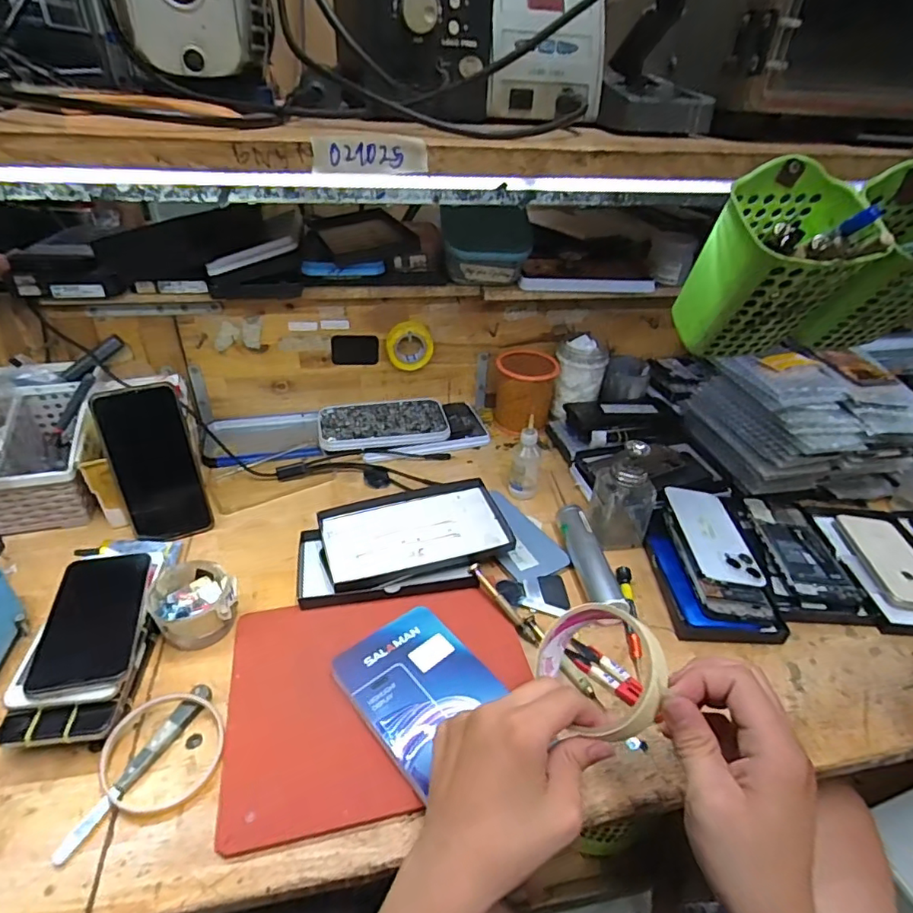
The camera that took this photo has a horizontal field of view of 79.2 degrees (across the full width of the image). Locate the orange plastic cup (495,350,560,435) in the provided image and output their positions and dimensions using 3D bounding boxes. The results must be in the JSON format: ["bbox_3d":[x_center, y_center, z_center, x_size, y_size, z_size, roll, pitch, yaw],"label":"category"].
[{"bbox_3d":[0.096,-0.087,0.786,0.085,0.095,0.088,7,35,5],"label":"orange plastic cup"}]

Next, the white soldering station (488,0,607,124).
[{"bbox_3d":[0.080,-0.364,0.475,0.097,0.121,0.086,4,35,1],"label":"white soldering station"}]

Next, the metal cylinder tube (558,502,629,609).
[{"bbox_3d":[0.137,0.103,0.579,0.029,0.029,0.150,-3,35,-8],"label":"metal cylinder tube"}]

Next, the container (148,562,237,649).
[{"bbox_3d":[-0.237,0.132,0.499,0.066,0.044,0.071,2,35,-1],"label":"container"}]

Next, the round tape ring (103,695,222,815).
[{"bbox_3d":[-0.218,0.221,0.413,0.082,0.011,0.081,7,45,-7],"label":"round tape ring"}]

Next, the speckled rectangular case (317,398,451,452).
[{"bbox_3d":[-0.103,-0.049,0.776,0.175,0.017,0.102,-6,36,-12],"label":"speckled rectangular case"}]

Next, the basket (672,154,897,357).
[{"bbox_3d":[0.240,-0.133,0.407,0.101,0.132,0.094,1,35,-3],"label":"basket"}]

